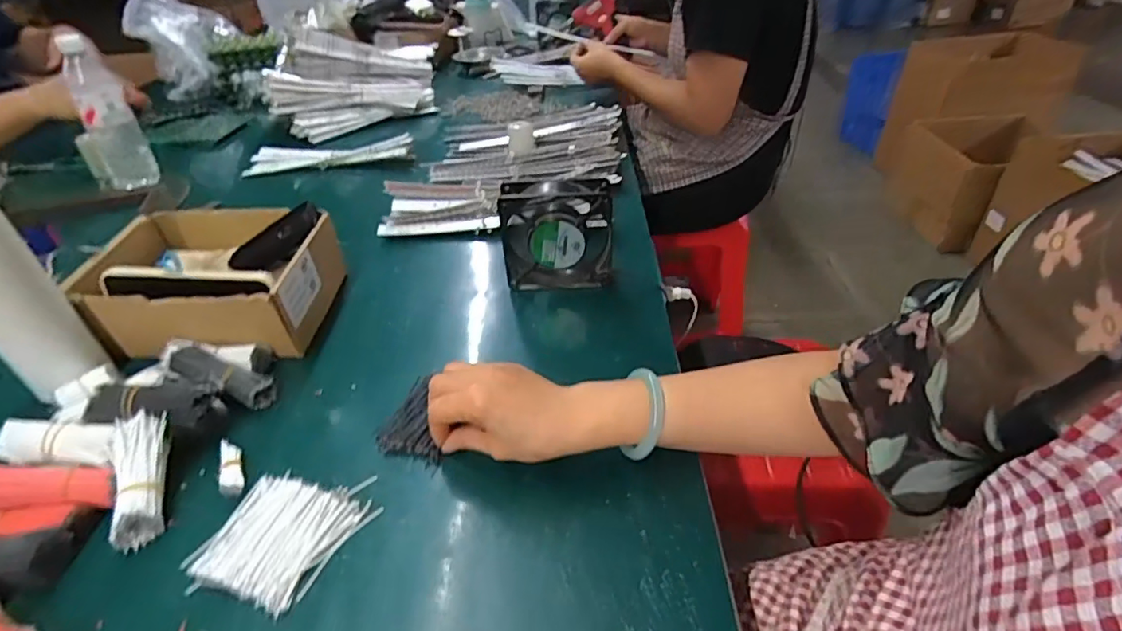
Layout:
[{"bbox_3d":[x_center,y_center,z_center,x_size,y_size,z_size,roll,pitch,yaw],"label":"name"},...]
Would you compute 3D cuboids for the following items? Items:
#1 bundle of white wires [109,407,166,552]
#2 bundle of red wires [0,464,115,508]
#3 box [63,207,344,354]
[{"bbox_3d":[-0.324,0.123,0.429,0.035,0.020,0.102,-12,62,-18],"label":"bundle of white wires"},{"bbox_3d":[-0.394,0.130,0.424,0.092,0.019,0.029,9,36,-18],"label":"bundle of red wires"},{"bbox_3d":[-0.366,-0.043,0.595,0.220,0.075,0.167,0,38,4],"label":"box"}]

